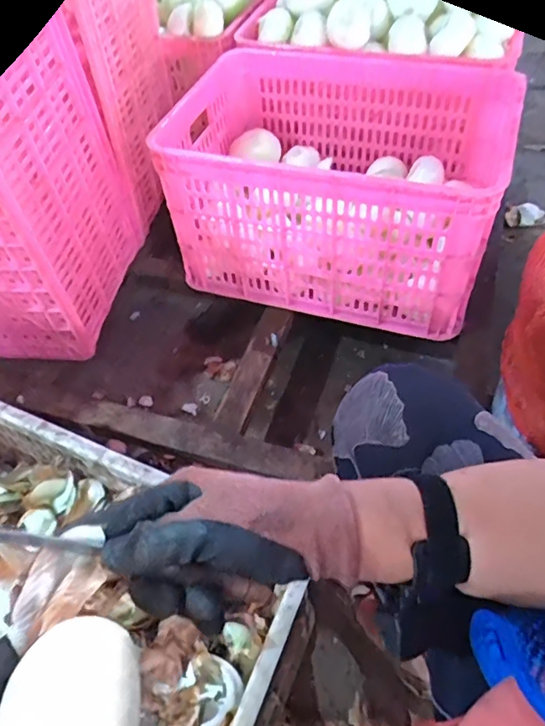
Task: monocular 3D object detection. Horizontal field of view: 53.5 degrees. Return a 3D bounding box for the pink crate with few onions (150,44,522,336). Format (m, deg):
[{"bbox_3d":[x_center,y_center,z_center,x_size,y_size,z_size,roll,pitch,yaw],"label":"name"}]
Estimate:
[{"bbox_3d":[0.124,-0.310,0.978,0.521,0.315,0.410,16,52,16],"label":"pink crate with few onions"}]

